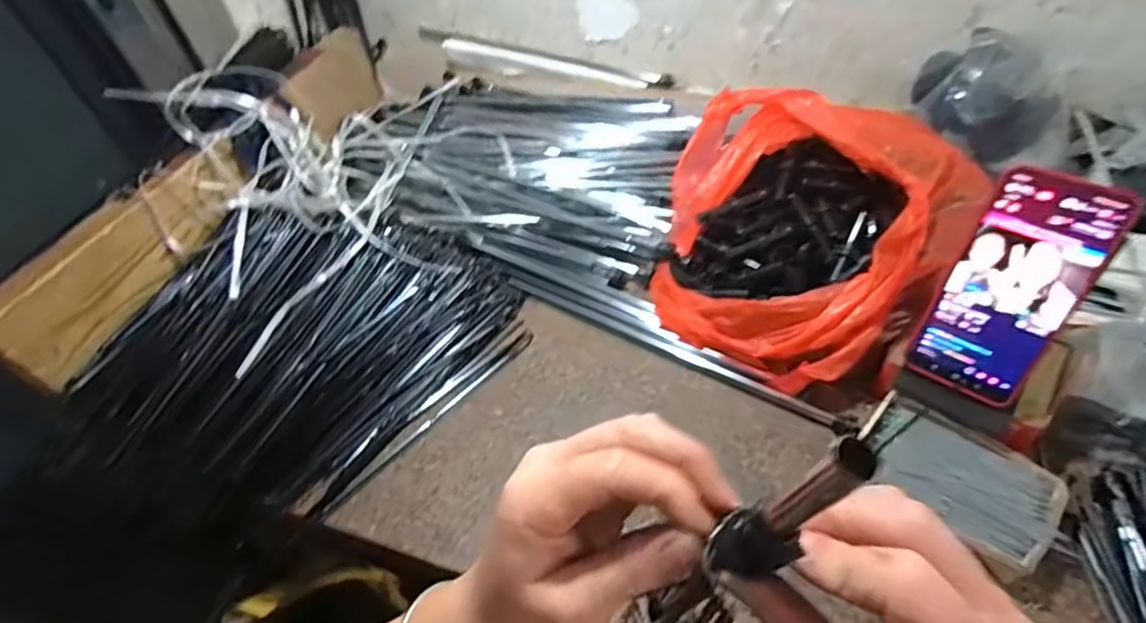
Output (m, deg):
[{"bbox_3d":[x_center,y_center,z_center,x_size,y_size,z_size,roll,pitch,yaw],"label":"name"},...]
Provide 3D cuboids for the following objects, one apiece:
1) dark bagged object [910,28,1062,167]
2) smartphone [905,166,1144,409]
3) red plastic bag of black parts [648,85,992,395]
[{"bbox_3d":[0.421,-0.226,0.601,0.070,0.082,0.138,-27,50,-17],"label":"dark bagged object"},{"bbox_3d":[0.312,-0.014,0.418,0.077,0.164,0.009,29,27,29],"label":"smartphone"},{"bbox_3d":[0.206,-0.078,0.548,0.261,0.132,0.244,25,55,27],"label":"red plastic bag of black parts"}]

